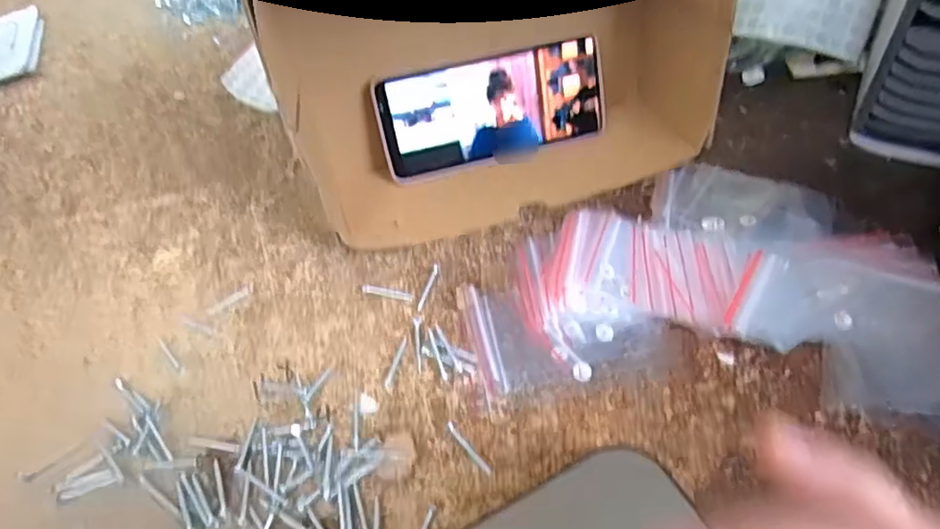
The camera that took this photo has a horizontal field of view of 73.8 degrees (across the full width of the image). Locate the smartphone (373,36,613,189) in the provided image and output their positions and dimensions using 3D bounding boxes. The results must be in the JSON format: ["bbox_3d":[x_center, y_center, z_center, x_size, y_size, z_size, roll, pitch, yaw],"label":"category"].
[{"bbox_3d":[0.017,-0.112,0.456,0.164,0.076,0.006,-14,26,-6],"label":"smartphone"}]

